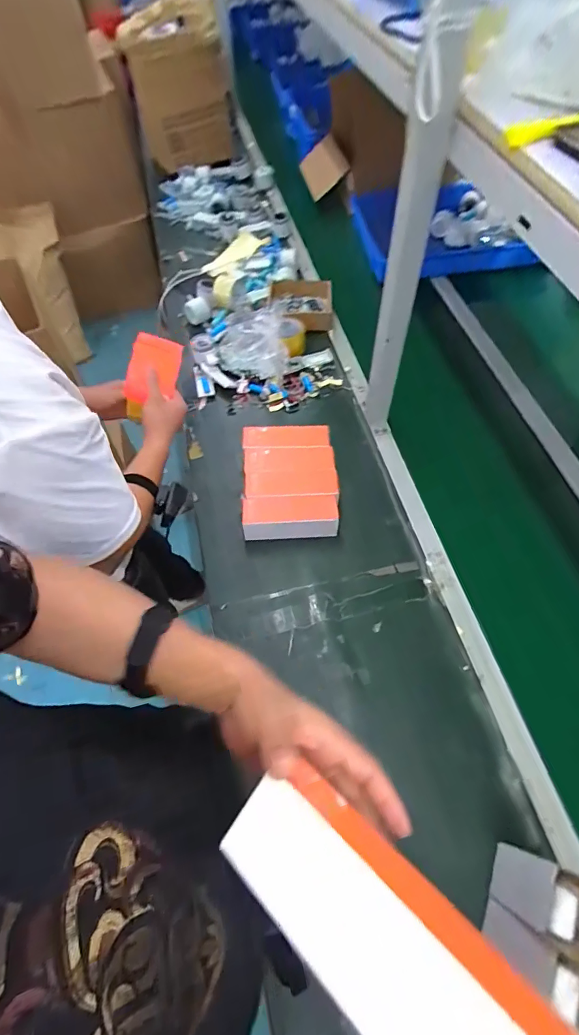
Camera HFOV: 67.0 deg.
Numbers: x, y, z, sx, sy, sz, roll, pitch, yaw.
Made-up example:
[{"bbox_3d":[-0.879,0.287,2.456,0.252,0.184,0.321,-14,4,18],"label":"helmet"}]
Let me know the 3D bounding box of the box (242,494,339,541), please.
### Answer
[{"bbox_3d":[0.001,-0.004,0.829,0.177,0.059,0.066,-6,59,-1],"label":"box"}]

